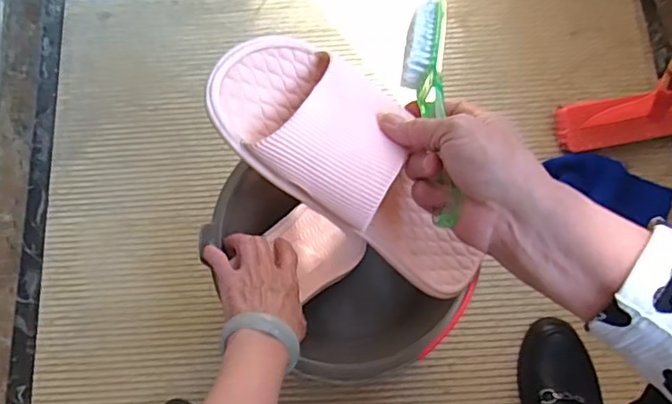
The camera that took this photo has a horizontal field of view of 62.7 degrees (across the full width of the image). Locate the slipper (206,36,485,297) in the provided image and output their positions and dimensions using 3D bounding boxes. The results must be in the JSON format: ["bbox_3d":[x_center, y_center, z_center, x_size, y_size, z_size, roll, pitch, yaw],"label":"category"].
[{"bbox_3d":[0.029,-0.017,0.389,0.254,0.072,0.095,44,76,-24],"label":"slipper"}]

